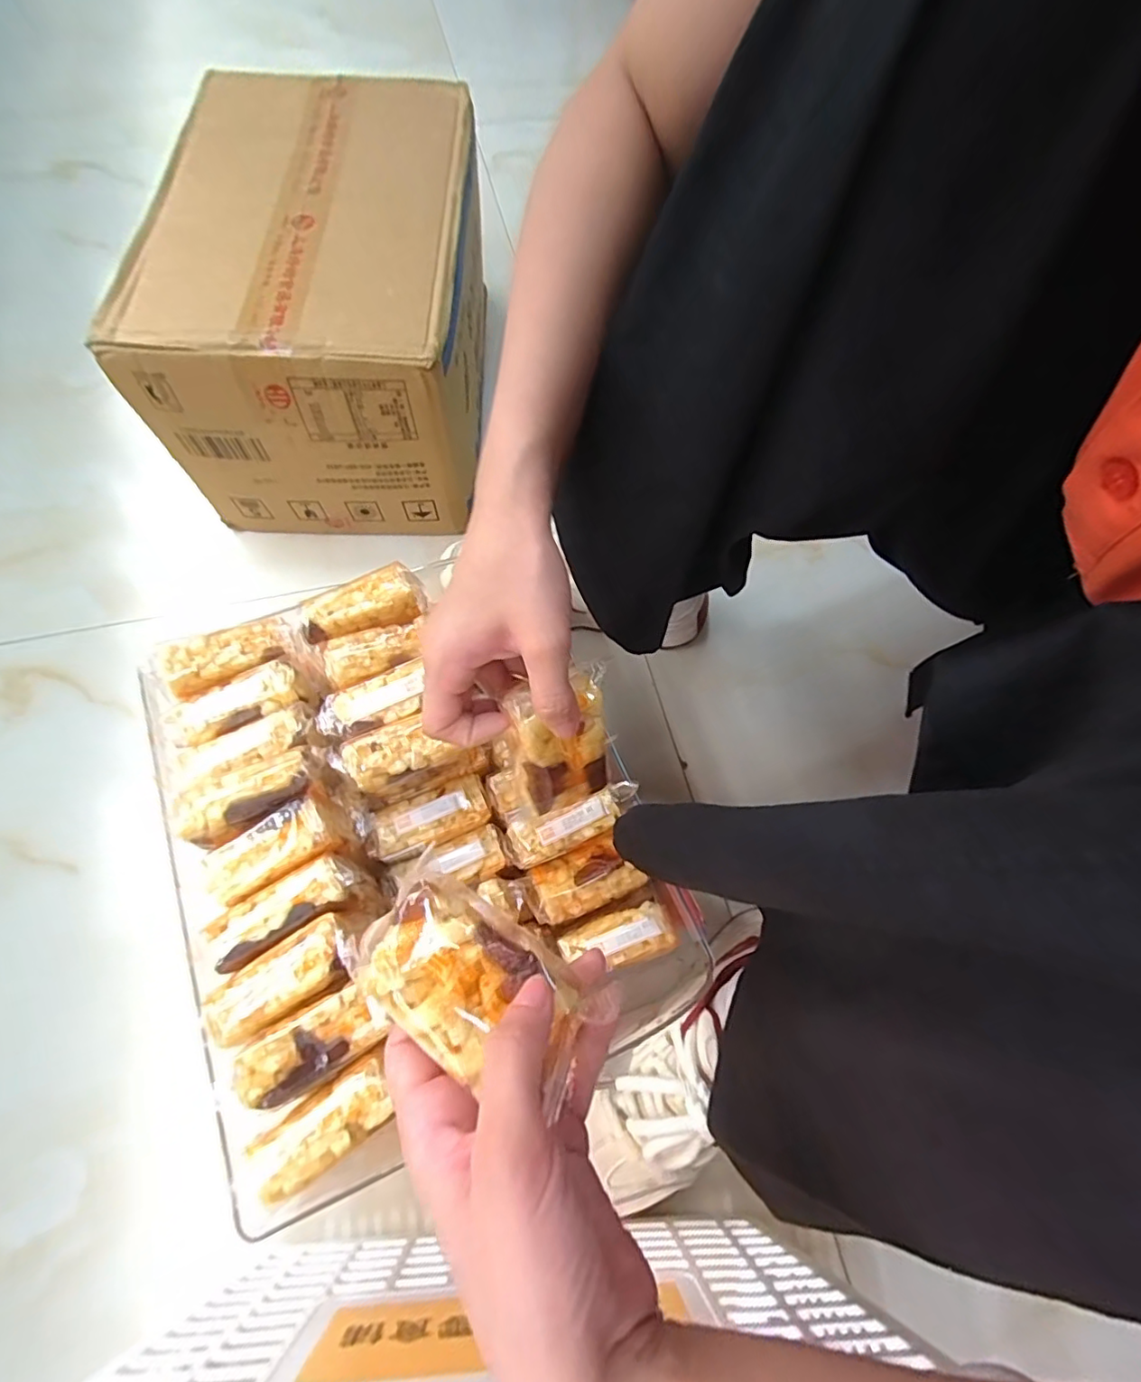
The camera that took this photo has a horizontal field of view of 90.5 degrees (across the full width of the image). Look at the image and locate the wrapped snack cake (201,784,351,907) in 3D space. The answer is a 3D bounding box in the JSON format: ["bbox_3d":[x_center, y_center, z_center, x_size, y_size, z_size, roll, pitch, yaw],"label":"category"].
[{"bbox_3d":[-0.176,0.093,0.334,0.077,0.025,0.037,-29,73,-14],"label":"wrapped snack cake"}]

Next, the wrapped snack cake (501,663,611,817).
[{"bbox_3d":[-0.007,0.025,0.300,0.048,0.082,0.021,-18,36,-20],"label":"wrapped snack cake"}]

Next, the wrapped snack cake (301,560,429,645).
[{"bbox_3d":[-0.142,-0.059,0.387,0.081,0.023,0.034,-22,72,-12],"label":"wrapped snack cake"}]

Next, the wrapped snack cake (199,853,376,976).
[{"bbox_3d":[-0.164,0.127,0.332,0.083,0.038,0.032,-29,73,-14],"label":"wrapped snack cake"}]

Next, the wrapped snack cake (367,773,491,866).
[{"bbox_3d":[-0.096,0.086,0.387,0.079,0.022,0.036,-20,71,-11],"label":"wrapped snack cake"}]

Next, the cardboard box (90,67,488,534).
[{"bbox_3d":[-0.227,-0.386,0.575,0.263,0.205,0.403,1,70,-3],"label":"cardboard box"}]

